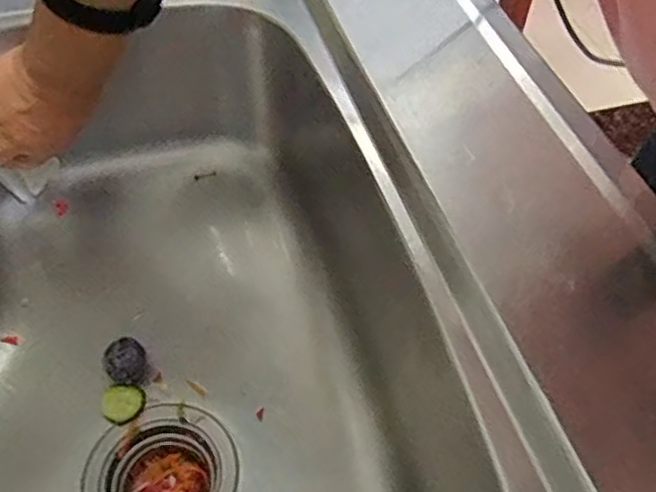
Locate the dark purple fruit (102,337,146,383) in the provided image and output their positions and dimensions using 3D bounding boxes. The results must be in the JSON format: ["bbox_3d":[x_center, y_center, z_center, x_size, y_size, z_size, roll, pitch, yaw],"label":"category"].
[{"bbox_3d":[-0.163,0.092,0.508,0.031,0.028,0.028,4,53,1],"label":"dark purple fruit"}]

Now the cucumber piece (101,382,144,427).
[{"bbox_3d":[-0.163,0.123,0.503,0.031,0.005,0.032,1,53,-1],"label":"cucumber piece"}]

